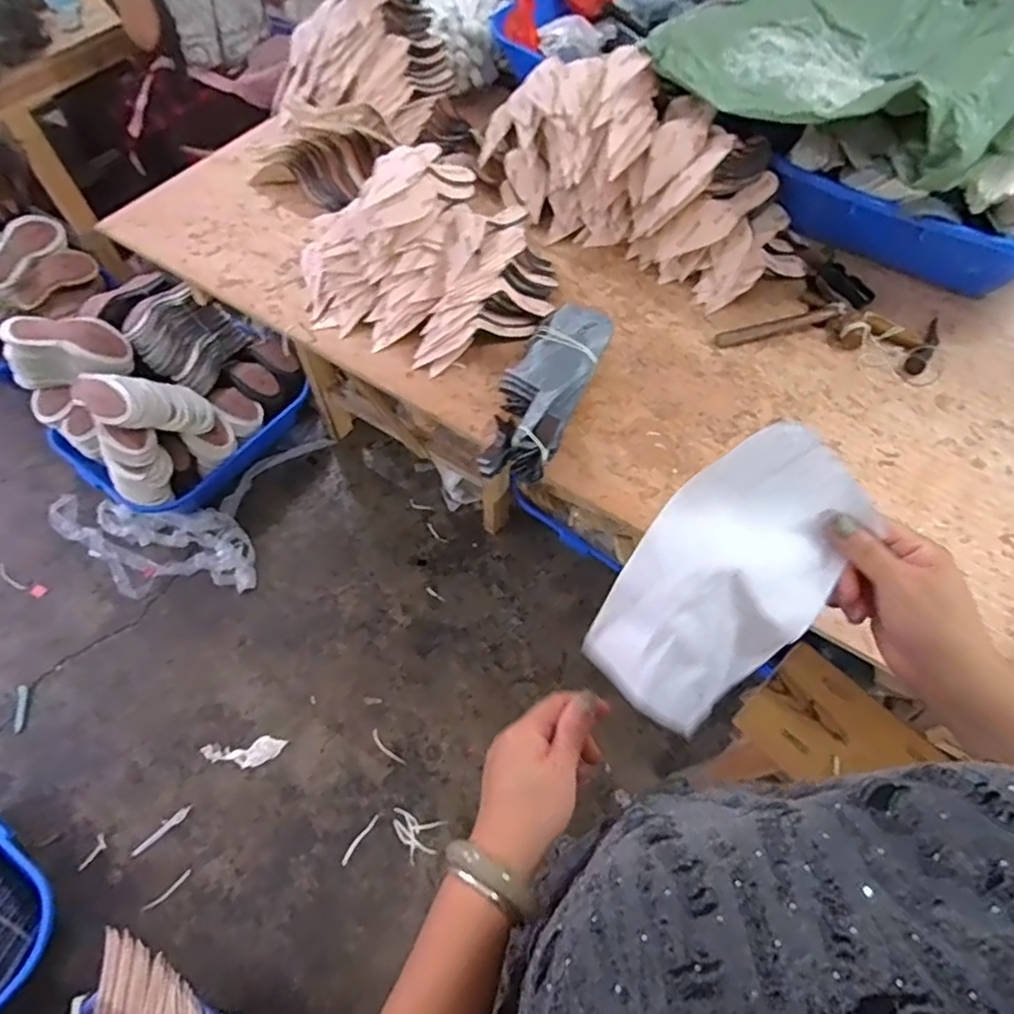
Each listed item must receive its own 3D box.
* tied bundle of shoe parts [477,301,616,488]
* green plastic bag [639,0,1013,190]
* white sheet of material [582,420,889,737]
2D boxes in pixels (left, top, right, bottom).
[{"bbox_3d":[0.058,-0.184,0.952,0.116,0.066,0.339,22,61,13],"label":"tied bundle of shoe parts"},{"bbox_3d":[0.646,-0.748,0.964,0.657,0.172,0.515,31,64,17],"label":"green plastic bag"},{"bbox_3d":[0.144,0.044,0.399,0.129,0.028,0.199,44,88,-17],"label":"white sheet of material"}]

